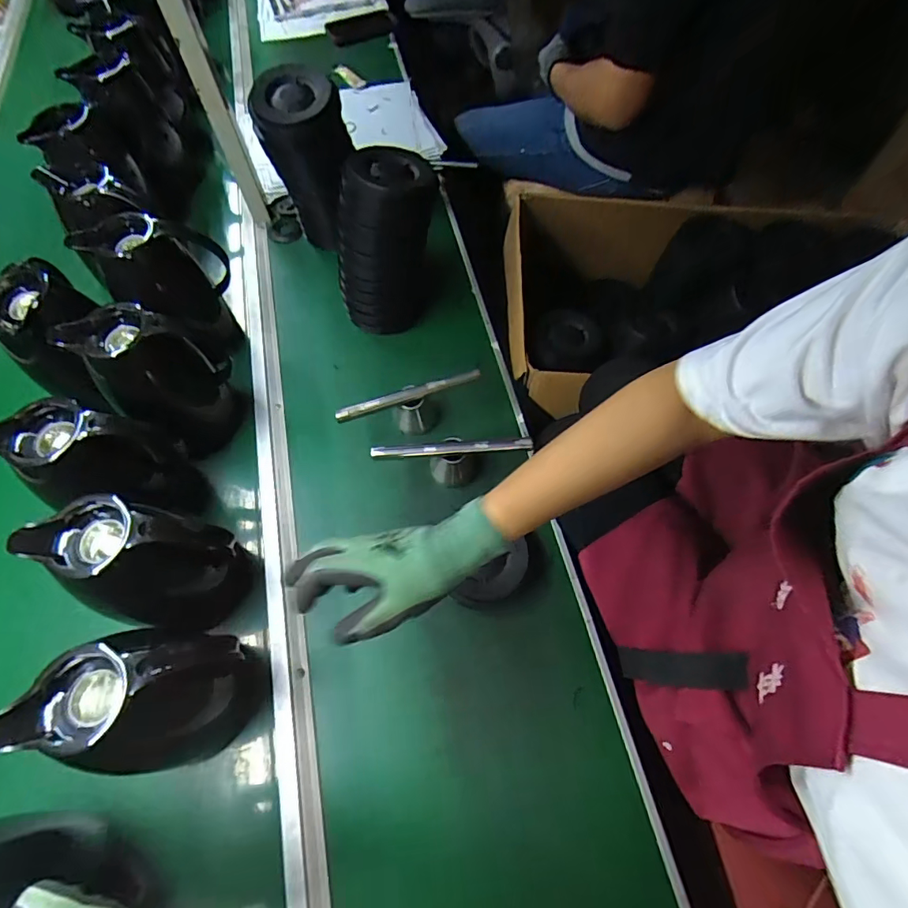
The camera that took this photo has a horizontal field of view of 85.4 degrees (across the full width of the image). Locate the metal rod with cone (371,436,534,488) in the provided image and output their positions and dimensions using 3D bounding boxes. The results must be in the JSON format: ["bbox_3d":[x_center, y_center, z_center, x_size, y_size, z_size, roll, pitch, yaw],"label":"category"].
[{"bbox_3d":[-0.001,0.009,0.638,0.196,0.064,0.043,-2,64,0],"label":"metal rod with cone"}]

